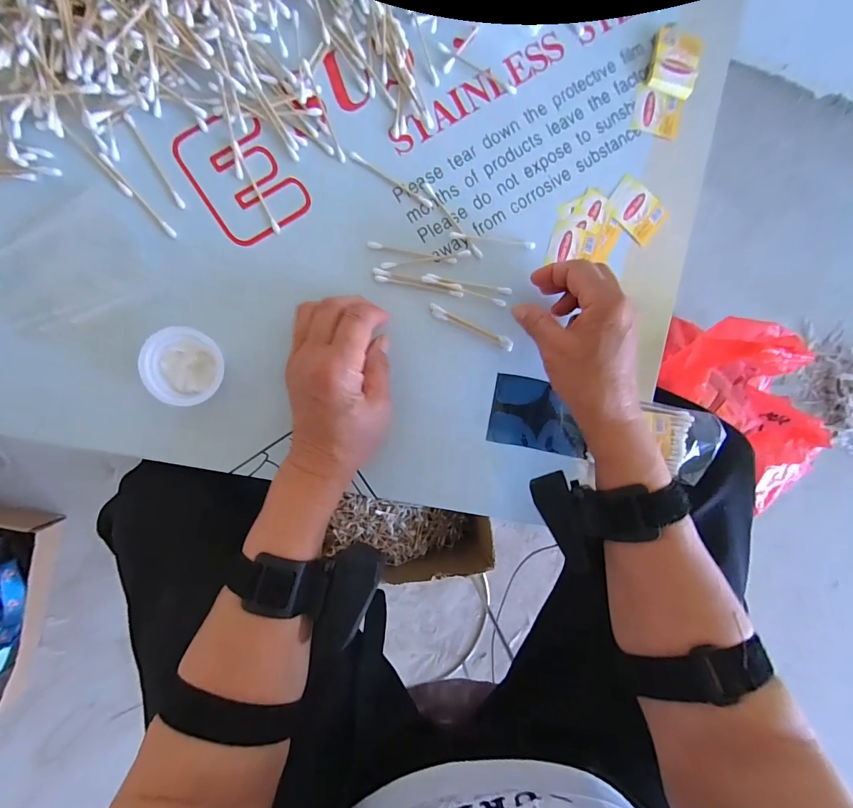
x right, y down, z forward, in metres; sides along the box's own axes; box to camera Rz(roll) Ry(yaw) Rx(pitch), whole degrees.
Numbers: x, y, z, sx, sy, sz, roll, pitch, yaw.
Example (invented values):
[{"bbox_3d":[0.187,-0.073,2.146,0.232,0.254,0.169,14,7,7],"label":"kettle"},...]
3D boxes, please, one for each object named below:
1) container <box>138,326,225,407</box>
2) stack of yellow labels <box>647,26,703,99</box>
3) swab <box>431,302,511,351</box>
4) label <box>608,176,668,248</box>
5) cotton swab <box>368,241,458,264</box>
[{"bbox_3d":[-0.175,-0.028,0.297,0.053,0.035,0.052,-1,94,-9],"label":"container"},{"bbox_3d":[0.213,-0.294,0.344,0.040,0.012,0.050,10,92,-9],"label":"stack of yellow labels"},{"bbox_3d":[0.038,-0.064,0.334,0.077,0.004,0.010,23,90,-10],"label":"swab"},{"bbox_3d":[0.185,-0.171,0.352,0.050,0.004,0.040,39,88,-9],"label":"label"},{"bbox_3d":[-0.011,-0.123,0.325,0.073,0.004,0.005,8,93,-9],"label":"cotton swab"}]

